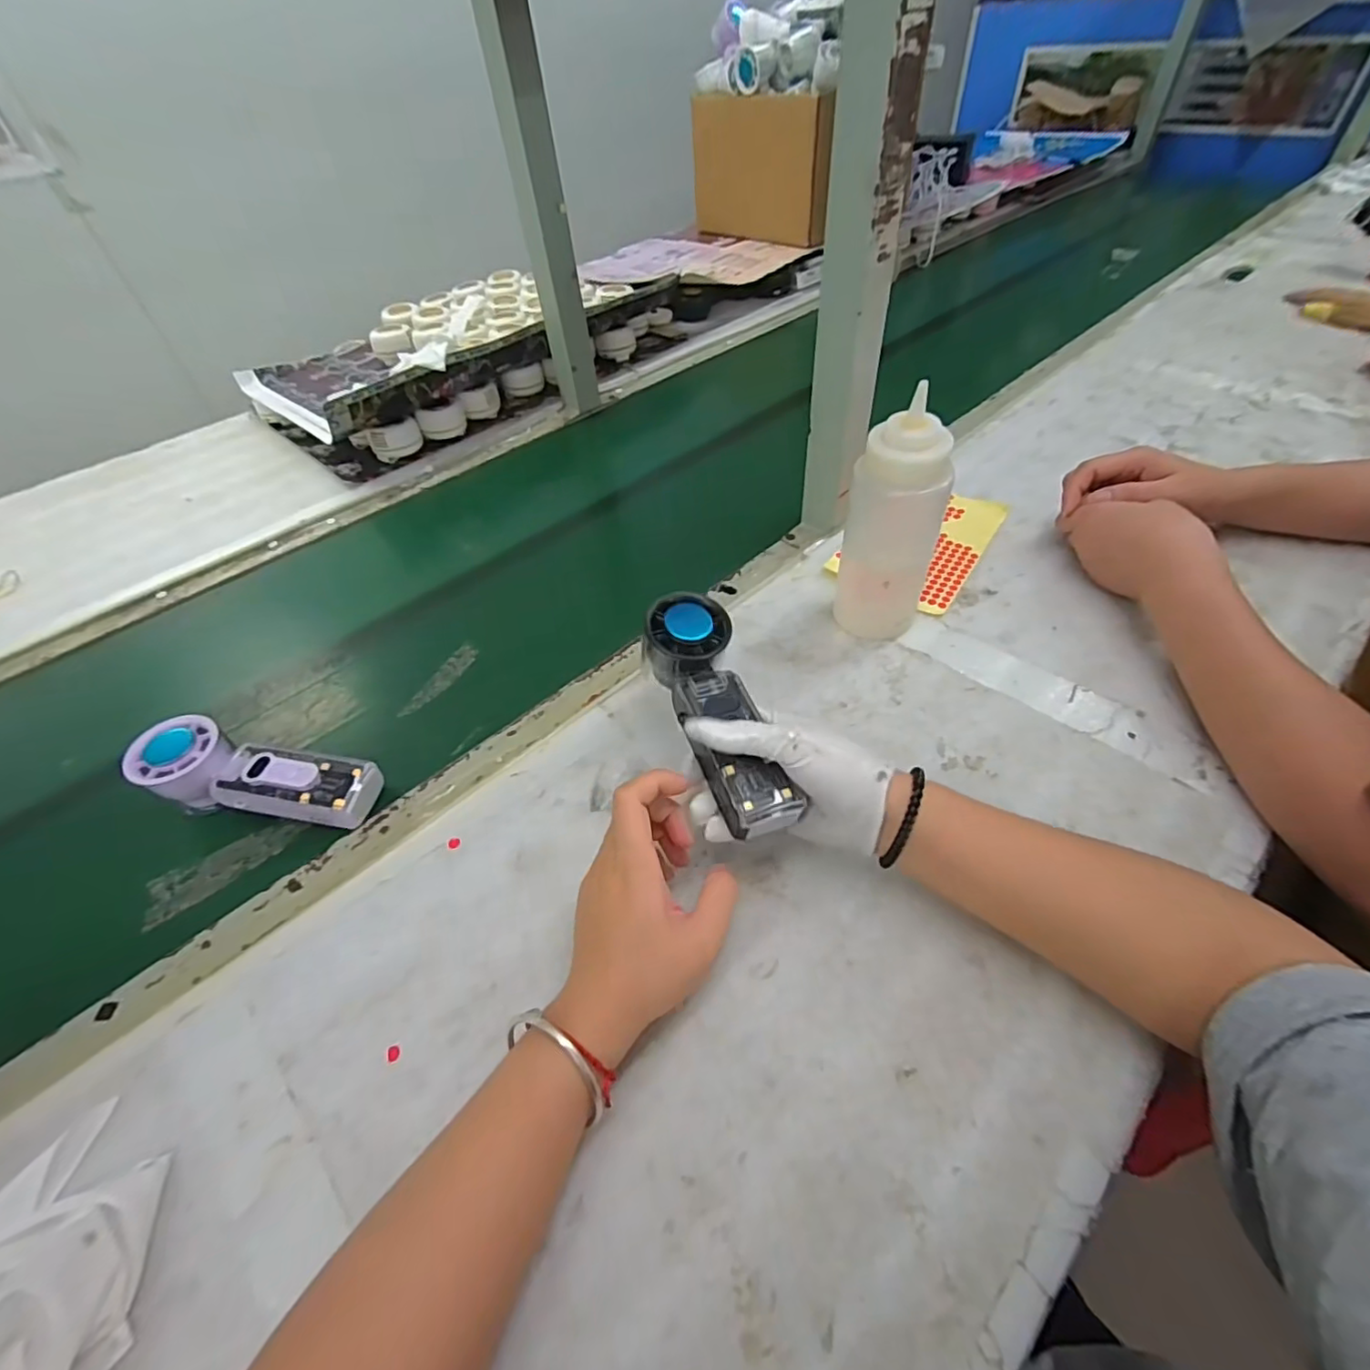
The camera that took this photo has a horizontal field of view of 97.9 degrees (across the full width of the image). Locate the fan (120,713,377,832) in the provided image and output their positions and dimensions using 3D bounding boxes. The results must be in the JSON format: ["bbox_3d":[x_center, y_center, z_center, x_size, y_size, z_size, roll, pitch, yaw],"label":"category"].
[{"bbox_3d":[-0.306,0.067,0.426,0.159,0.053,0.055,7,49,12],"label":"fan"}]

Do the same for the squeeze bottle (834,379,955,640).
[{"bbox_3d":[0.158,-0.116,0.451,0.064,0.175,0.061,20,53,22],"label":"squeeze bottle"}]

